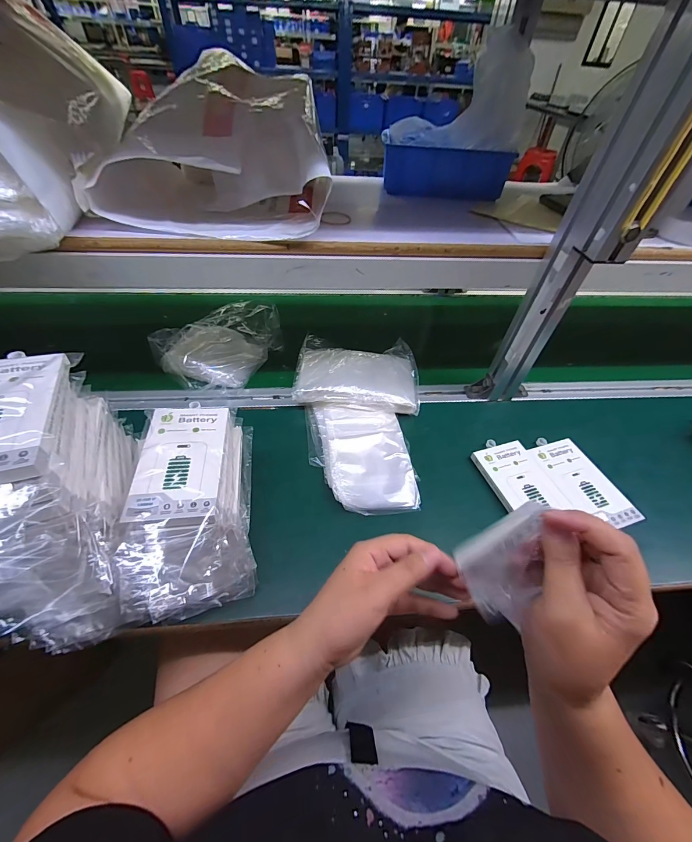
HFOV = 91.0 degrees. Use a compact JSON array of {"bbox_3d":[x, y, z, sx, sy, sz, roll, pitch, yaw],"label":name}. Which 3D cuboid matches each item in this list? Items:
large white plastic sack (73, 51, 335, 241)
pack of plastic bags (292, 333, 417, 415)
[{"bbox_3d":[-0.157,-0.328,0.423,0.251,0.133,0.221,1,48,-3],"label":"large white plastic sack"},{"bbox_3d":[0.019,-0.076,0.562,0.192,0.041,0.135,4,48,0],"label":"pack of plastic bags"}]

